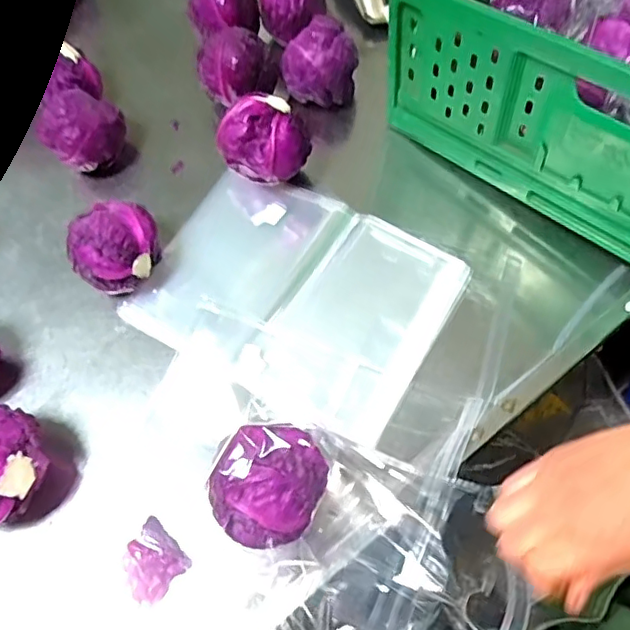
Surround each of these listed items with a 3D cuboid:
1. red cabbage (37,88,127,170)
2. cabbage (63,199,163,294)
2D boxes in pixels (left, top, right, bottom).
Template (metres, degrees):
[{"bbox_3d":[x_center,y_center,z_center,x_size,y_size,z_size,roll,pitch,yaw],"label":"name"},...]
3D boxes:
[{"bbox_3d":[-0.299,-0.233,0.755,0.089,0.100,0.090,9,64,6],"label":"red cabbage"},{"bbox_3d":[-0.229,-0.077,0.674,0.099,0.094,0.098,-1,63,1],"label":"cabbage"}]

